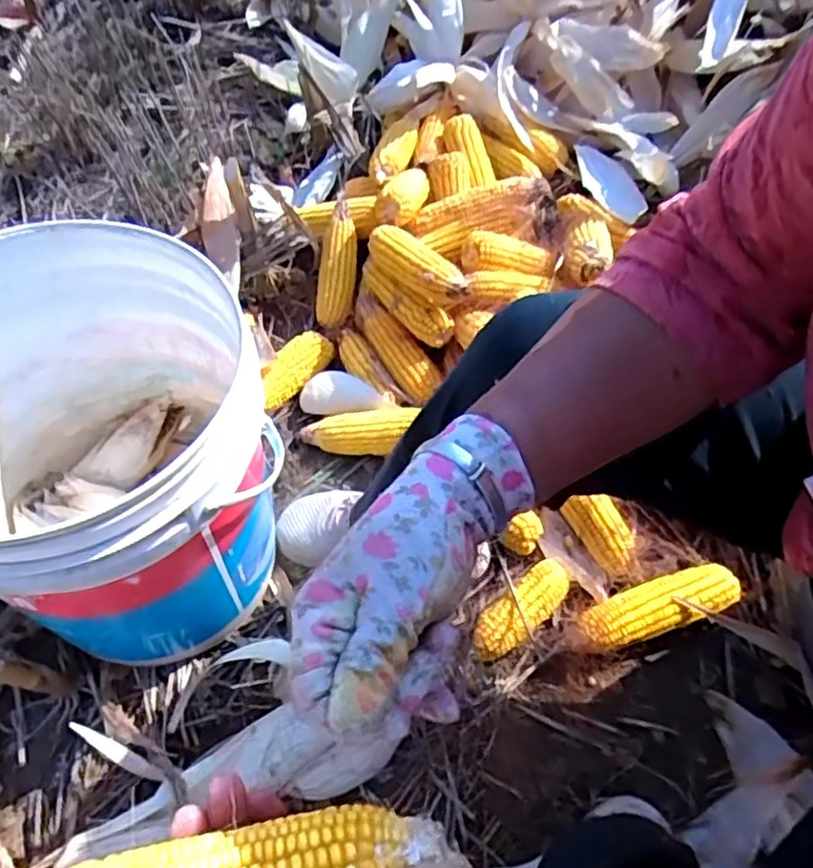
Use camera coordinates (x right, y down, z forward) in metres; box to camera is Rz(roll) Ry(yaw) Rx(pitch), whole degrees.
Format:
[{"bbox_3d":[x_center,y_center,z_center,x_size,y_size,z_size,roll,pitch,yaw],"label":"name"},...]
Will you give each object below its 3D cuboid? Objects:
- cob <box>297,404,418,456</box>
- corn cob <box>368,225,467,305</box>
[{"bbox_3d":[-0.062,-0.004,0.851,0.165,0.041,0.051,-8,62,24],"label":"cob"},{"bbox_3d":[0.011,-0.216,0.849,0.050,0.051,0.179,-33,46,-12],"label":"corn cob"}]

